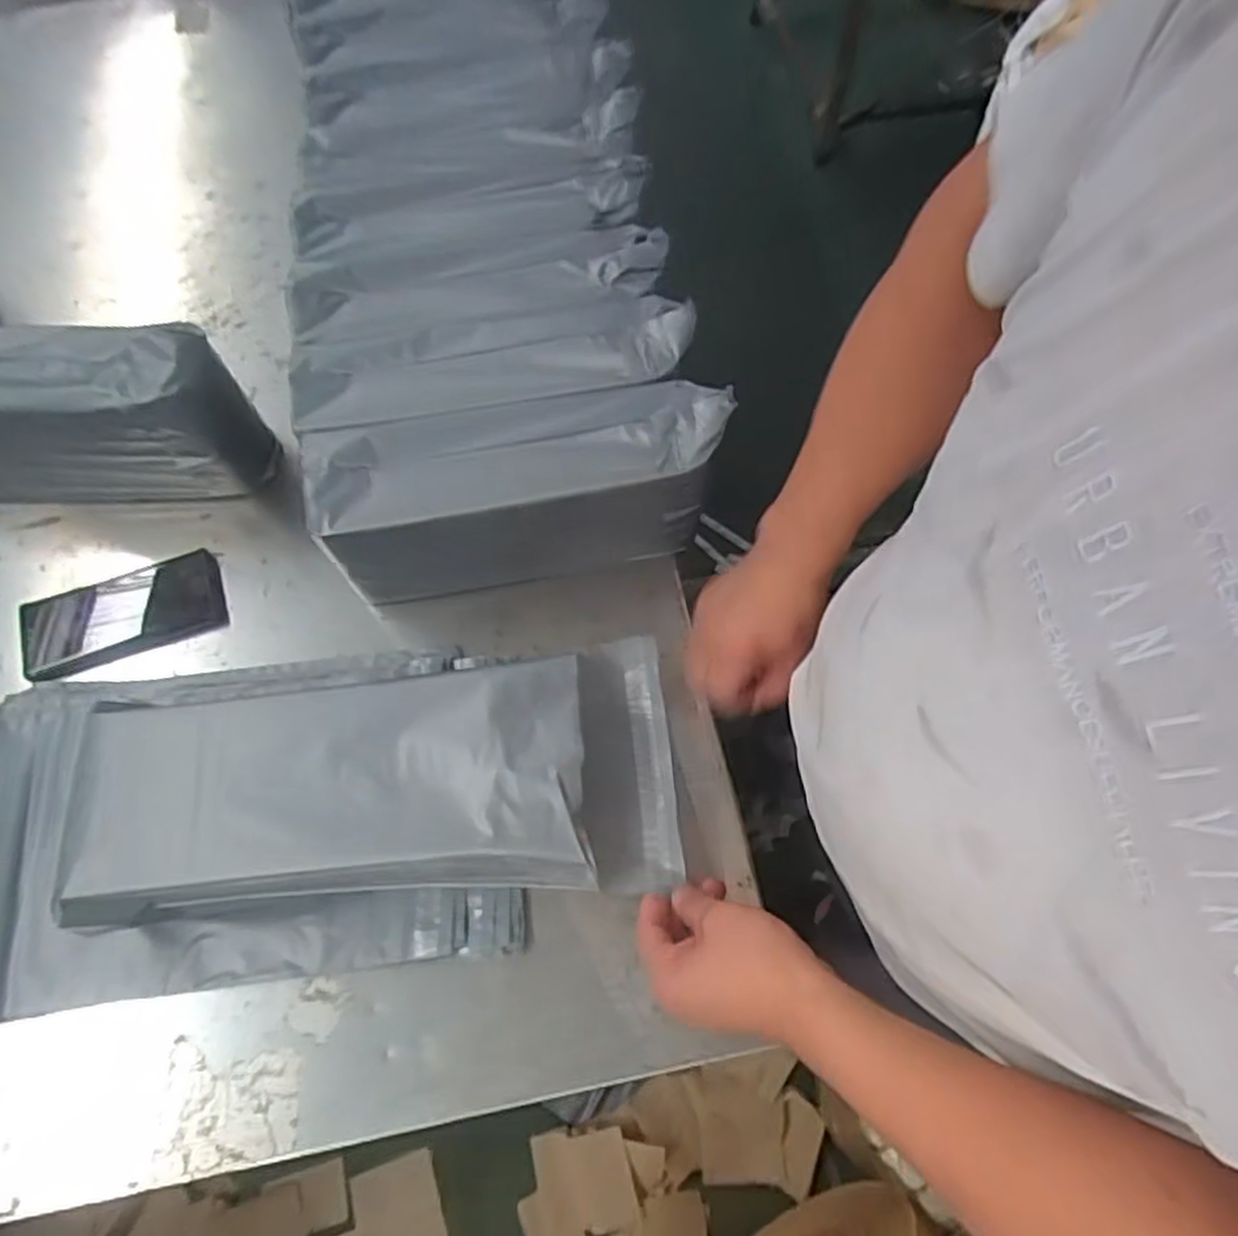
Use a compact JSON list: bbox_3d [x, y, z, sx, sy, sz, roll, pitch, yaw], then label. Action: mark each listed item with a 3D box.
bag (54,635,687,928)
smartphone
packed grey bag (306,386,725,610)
[{"bbox_3d":[-0.166,0.116,0.555,0.414,0.081,0.169,-4,66,-6],"label":"bag"},{"bbox_3d":[-0.440,-0.003,0.684,0.169,0.015,0.079,-19,67,-8],"label":"smartphone"},{"bbox_3d":[-0.078,-0.103,0.639,0.308,0.144,0.088,-10,66,-4],"label":"packed grey bag"}]

